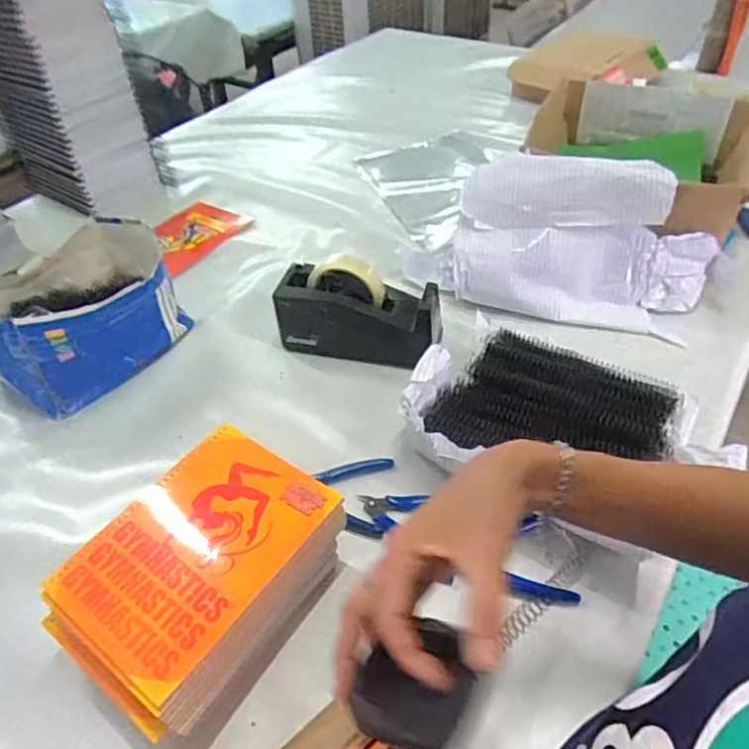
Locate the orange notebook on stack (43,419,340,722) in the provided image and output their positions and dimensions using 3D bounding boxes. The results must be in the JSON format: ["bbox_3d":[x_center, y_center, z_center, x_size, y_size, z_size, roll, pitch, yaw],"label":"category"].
[{"bbox_3d":[-0.145,0.136,0.479,0.148,0.007,0.200,27,53,27],"label":"orange notebook on stack"}]

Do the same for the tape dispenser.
[{"bbox_3d":[-0.021,-0.085,0.737,0.200,0.109,0.075,9,47,12],"label":"tape dispenser"}]

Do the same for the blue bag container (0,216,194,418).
[{"bbox_3d":[-0.375,-0.079,0.746,0.241,0.129,0.189,-32,52,-25],"label":"blue bag container"}]

